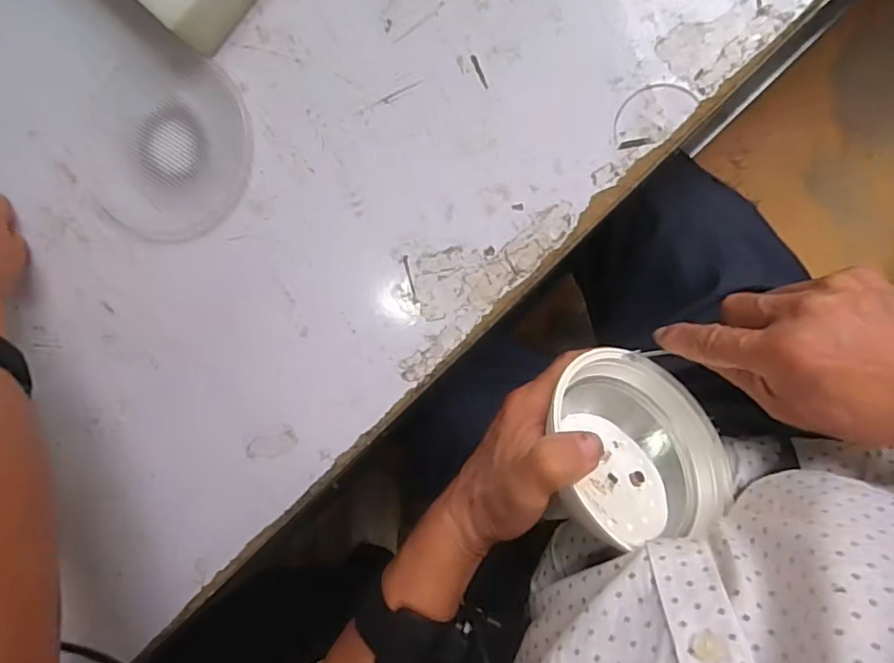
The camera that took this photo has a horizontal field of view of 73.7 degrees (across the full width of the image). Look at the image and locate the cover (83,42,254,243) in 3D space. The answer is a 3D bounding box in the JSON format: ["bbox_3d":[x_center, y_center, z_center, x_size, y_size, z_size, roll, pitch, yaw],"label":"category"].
[{"bbox_3d":[-0.181,-0.120,0.375,0.123,0.006,0.113,25,96,8],"label":"cover"}]

